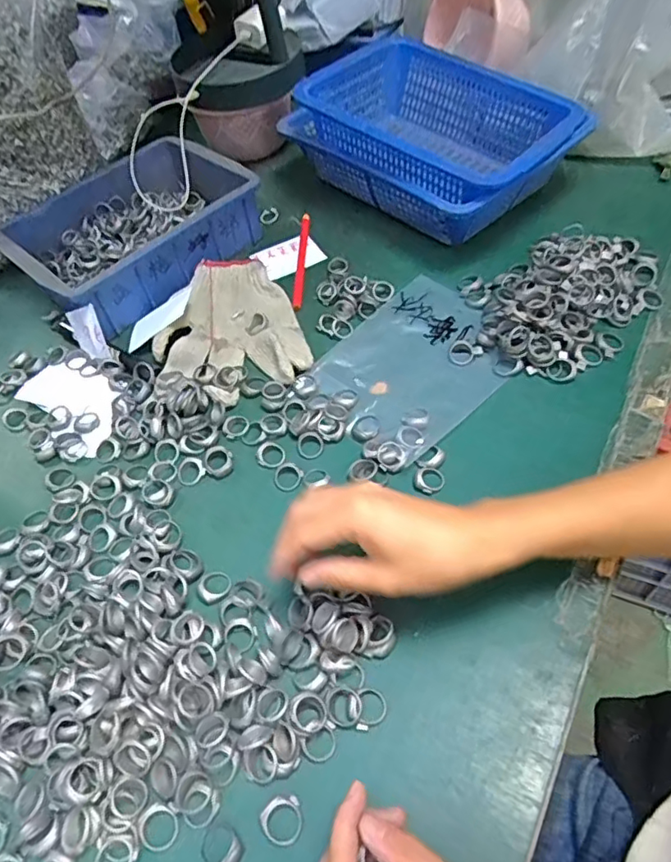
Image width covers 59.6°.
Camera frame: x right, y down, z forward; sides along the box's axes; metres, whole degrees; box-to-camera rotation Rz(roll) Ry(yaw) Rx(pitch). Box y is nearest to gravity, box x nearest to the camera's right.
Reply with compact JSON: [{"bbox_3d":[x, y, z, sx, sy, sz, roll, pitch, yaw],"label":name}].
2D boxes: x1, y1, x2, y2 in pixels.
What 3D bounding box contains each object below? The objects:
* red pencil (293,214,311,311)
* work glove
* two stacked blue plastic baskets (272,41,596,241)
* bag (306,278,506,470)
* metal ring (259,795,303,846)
[{"bbox_3d":[-0.037,-0.183,0.637,0.011,0.011,0.155,-1,54,5],"label":"red pencil"},{"bbox_3d":[-0.110,-0.108,0.575,0.138,0.020,0.196,-19,54,-8],"label":"work glove"},{"bbox_3d":[0.101,-0.324,0.652,0.294,0.103,0.193,37,65,28],"label":"two stacked blue plastic baskets"},{"bbox_3d":[0.075,-0.065,0.528,0.179,0.009,0.145,-41,57,-22],"label":"bag"},{"bbox_3d":[-0.030,0.218,0.328,0.023,0.004,0.023,-3,53,4],"label":"metal ring"}]

